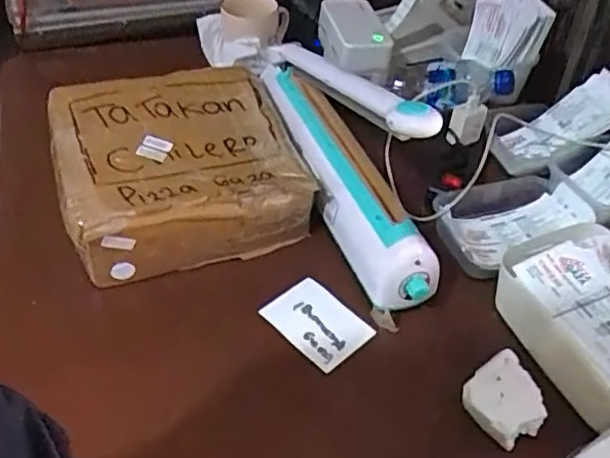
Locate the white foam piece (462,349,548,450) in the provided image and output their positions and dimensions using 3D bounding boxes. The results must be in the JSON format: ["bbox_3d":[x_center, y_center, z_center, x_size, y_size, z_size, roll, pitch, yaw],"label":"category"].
[{"bbox_3d":[0.186,0.156,0.600,0.069,0.029,0.068,-28,52,-26],"label":"white foam piece"}]

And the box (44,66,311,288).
[{"bbox_3d":[-0.146,-0.074,0.765,0.255,0.112,0.236,-14,47,-15],"label":"box"}]

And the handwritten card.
[{"bbox_3d":[0.014,0.098,0.683,0.075,0.009,0.101,-32,57,-34],"label":"handwritten card"}]

